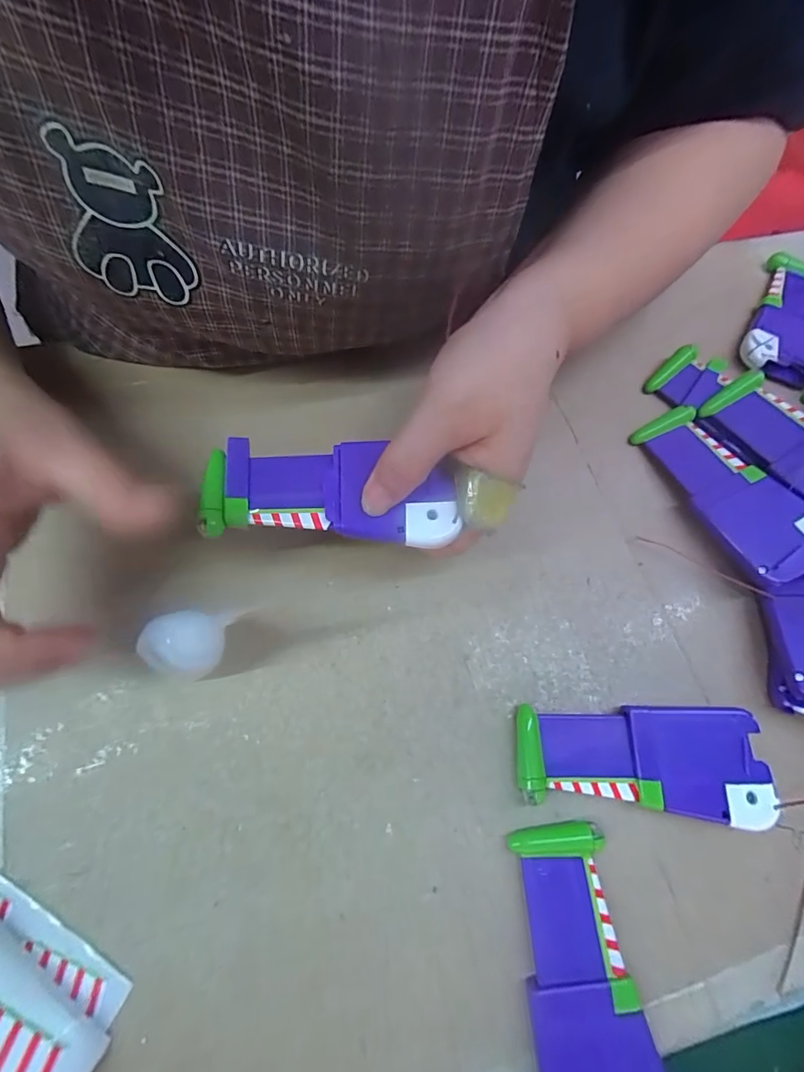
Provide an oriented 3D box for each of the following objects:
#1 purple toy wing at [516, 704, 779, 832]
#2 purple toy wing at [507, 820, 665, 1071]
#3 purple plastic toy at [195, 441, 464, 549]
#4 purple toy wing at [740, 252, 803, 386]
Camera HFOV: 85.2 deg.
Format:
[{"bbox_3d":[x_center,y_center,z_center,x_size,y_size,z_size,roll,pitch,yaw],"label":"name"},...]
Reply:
[{"bbox_3d":[0.116,0.111,0.217,0.116,0.012,0.048,2,71,-2],"label":"purple toy wing"},{"bbox_3d":[0.078,0.193,0.185,0.048,0.010,0.120,-4,71,-4],"label":"purple toy wing"},{"bbox_3d":[-0.034,-0.021,0.207,0.116,0.010,0.049,7,69,4],"label":"purple plastic toy"},{"bbox_3d":[0.285,-0.159,0.317,0.053,0.015,0.125,29,72,7],"label":"purple toy wing"}]

